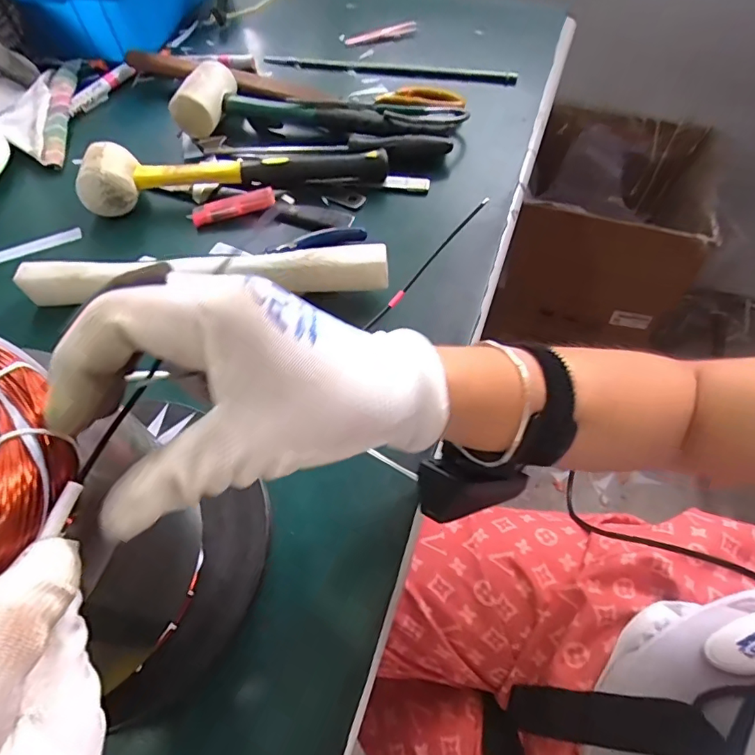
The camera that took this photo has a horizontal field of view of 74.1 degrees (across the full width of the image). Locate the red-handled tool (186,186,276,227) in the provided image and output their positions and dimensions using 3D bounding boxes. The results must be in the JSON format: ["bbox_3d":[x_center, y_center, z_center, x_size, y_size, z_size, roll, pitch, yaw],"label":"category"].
[{"bbox_3d":[-0.136,-0.160,0.467,0.081,0.017,0.017,-14,60,-6],"label":"red-handled tool"}]

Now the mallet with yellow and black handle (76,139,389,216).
[{"bbox_3d":[-0.134,-0.203,0.480,0.284,0.044,0.061,-10,59,-3],"label":"mallet with yellow and black handle"}]

